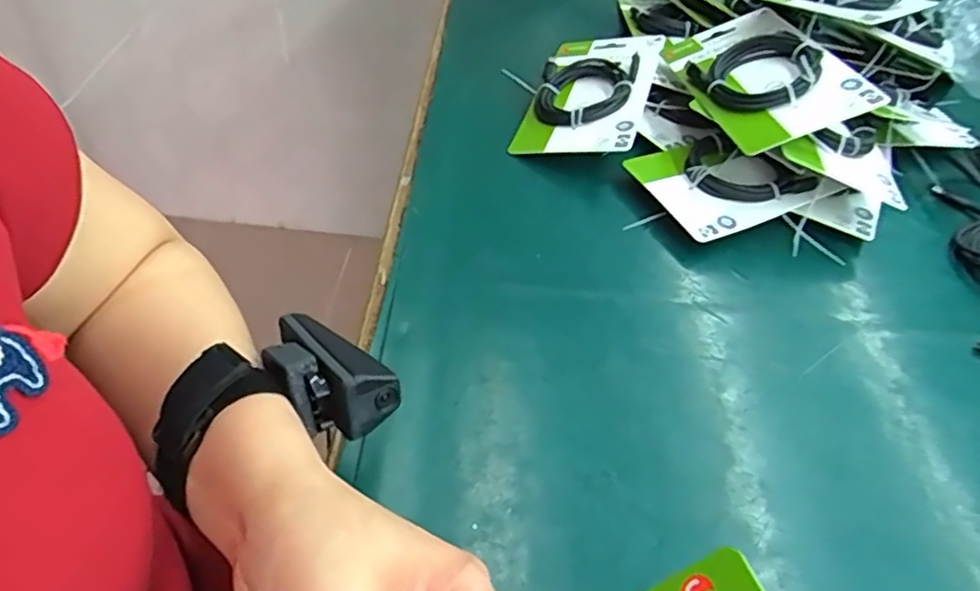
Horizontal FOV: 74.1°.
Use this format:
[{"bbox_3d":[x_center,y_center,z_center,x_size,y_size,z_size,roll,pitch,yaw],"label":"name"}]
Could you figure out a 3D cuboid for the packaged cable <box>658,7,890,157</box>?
[{"bbox_3d":[0.206,-0.175,0.508,0.094,0.028,0.185,-22,45,8],"label":"packaged cable"}]

